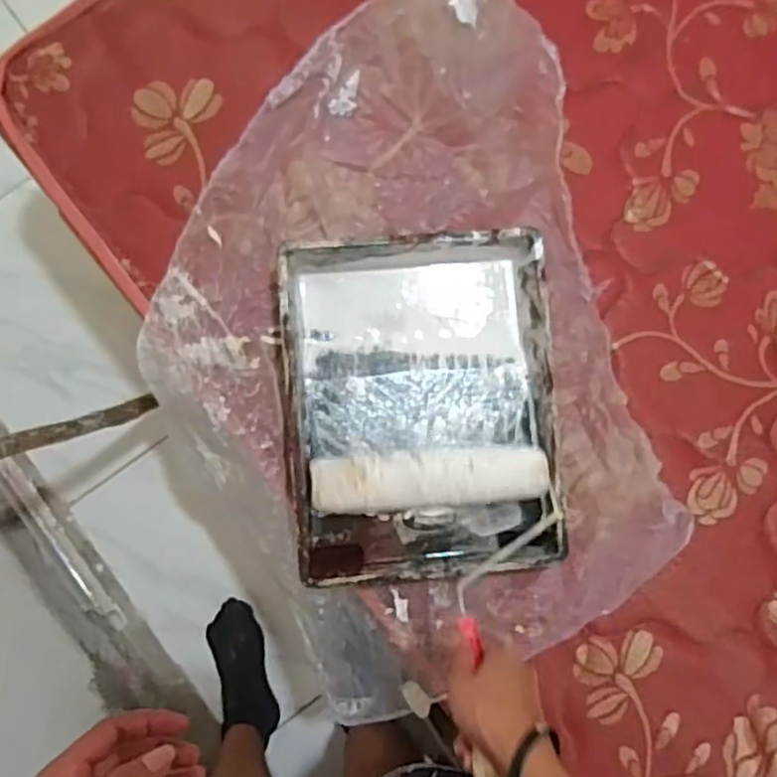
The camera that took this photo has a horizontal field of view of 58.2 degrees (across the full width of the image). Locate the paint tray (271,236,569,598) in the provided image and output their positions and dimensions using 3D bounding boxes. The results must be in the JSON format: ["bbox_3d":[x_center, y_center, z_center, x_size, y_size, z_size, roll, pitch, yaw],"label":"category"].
[{"bbox_3d":[0.038,0.016,0.758,0.286,0.067,0.359,-4,89,-4],"label":"paint tray"}]

